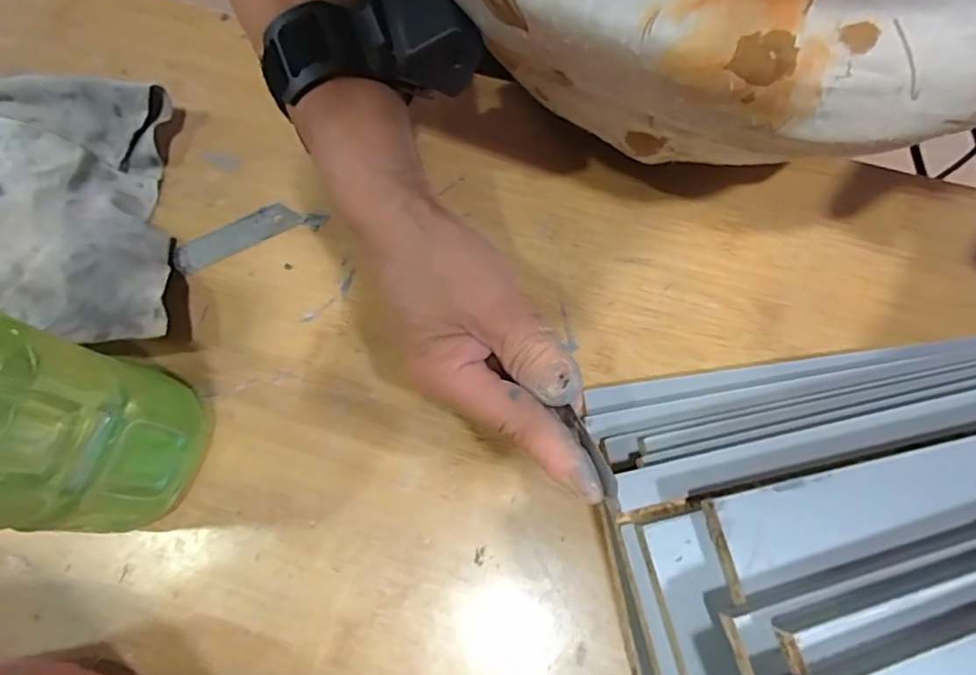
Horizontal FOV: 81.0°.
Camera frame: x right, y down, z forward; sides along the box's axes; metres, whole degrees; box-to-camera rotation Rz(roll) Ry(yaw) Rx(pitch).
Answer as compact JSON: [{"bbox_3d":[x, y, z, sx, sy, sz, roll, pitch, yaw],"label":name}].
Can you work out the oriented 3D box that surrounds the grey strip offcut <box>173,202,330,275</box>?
[{"bbox_3d":[-0.134,-0.059,0.320,0.083,0.004,0.023,-20,73,-5],"label":"grey strip offcut"}]

